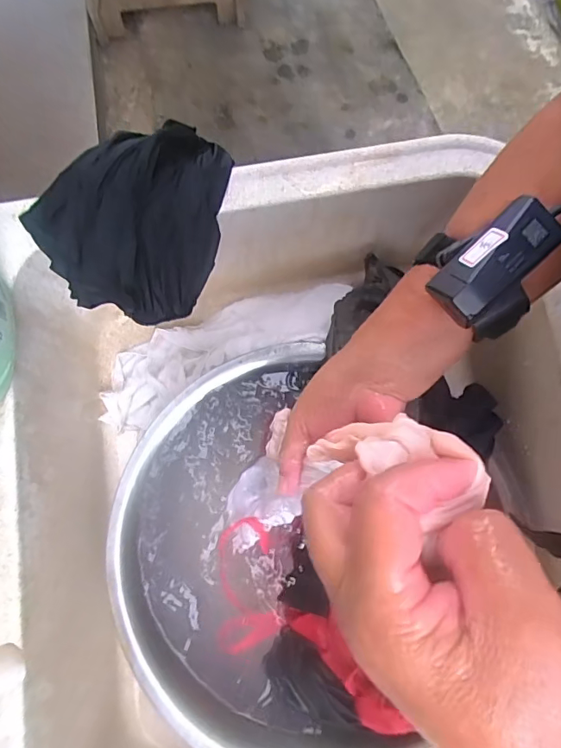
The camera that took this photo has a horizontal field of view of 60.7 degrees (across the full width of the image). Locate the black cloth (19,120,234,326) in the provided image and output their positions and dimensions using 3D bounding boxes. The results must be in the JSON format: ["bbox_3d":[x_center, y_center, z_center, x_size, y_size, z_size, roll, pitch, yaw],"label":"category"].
[{"bbox_3d":[-0.123,-0.140,0.440,0.183,0.083,0.143,-34,81,-6],"label":"black cloth"}]

